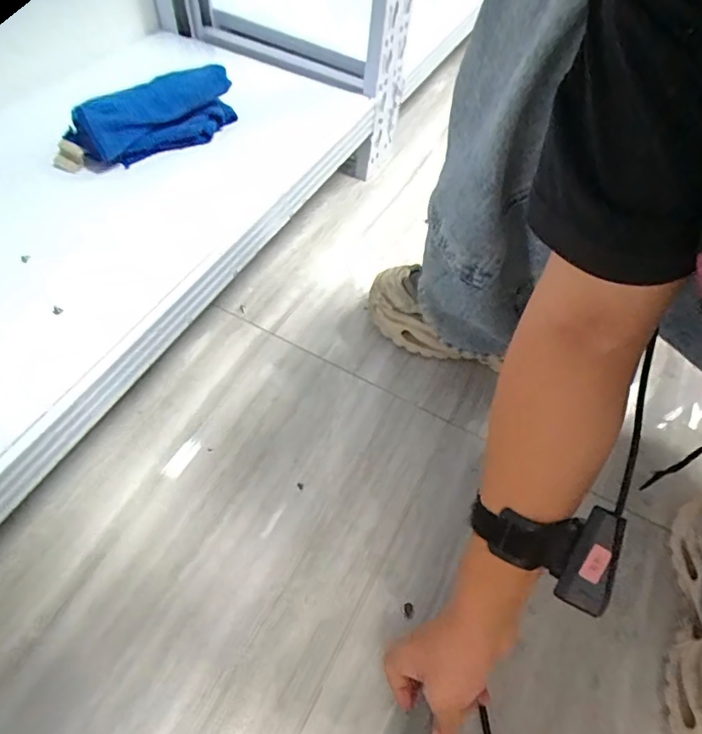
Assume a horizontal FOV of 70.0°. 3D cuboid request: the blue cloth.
[{"bbox_3d":[-0.239,-0.310,0.608,0.183,0.059,0.090,-39,67,-23],"label":"blue cloth"}]

